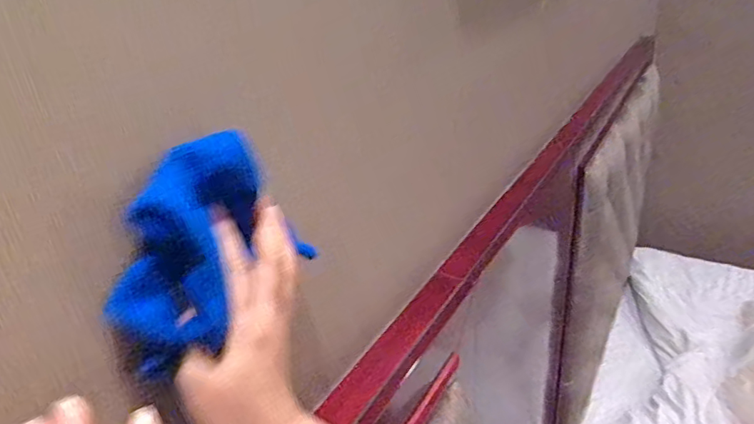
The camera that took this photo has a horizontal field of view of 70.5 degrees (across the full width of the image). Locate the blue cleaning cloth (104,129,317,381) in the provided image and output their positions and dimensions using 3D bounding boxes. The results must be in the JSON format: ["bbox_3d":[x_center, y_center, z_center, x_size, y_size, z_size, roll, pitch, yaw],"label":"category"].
[{"bbox_3d":[-0.094,0.017,0.301,0.031,0.103,0.115,15,32,36],"label":"blue cleaning cloth"}]

